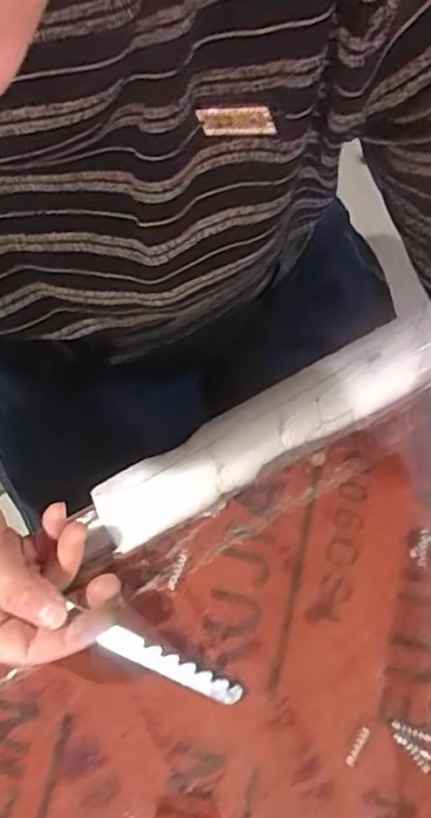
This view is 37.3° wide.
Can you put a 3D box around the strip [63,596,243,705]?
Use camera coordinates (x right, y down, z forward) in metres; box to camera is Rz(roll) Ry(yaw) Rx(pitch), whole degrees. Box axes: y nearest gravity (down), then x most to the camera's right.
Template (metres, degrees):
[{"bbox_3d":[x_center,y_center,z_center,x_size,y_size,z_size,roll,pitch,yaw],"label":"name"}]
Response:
[{"bbox_3d":[-0.023,0.140,0.347,0.085,0.005,0.013,31,76,-12],"label":"strip"}]

